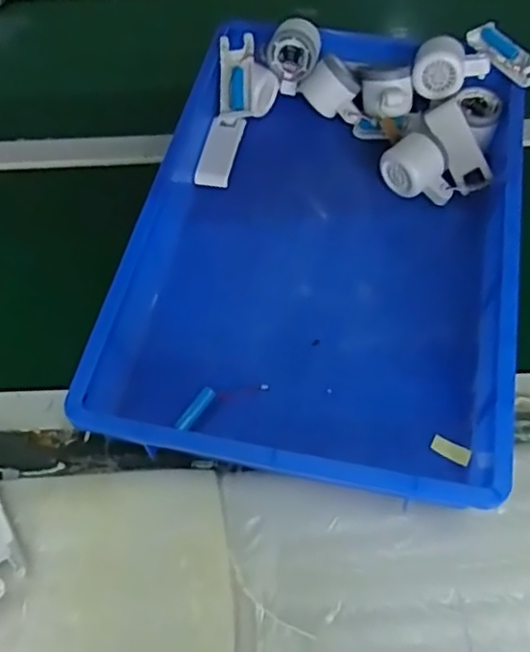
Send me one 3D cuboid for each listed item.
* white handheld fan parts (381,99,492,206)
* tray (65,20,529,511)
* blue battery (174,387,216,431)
[{"bbox_3d":[0.197,-0.182,0.743,0.104,0.054,0.110,37,67,22],"label":"white handheld fan parts"},{"bbox_3d":[0.066,-0.101,0.687,0.358,0.071,0.531,10,60,8],"label":"tray"},{"bbox_3d":[-0.064,0.078,0.621,0.011,0.011,0.046,32,66,20],"label":"blue battery"}]

